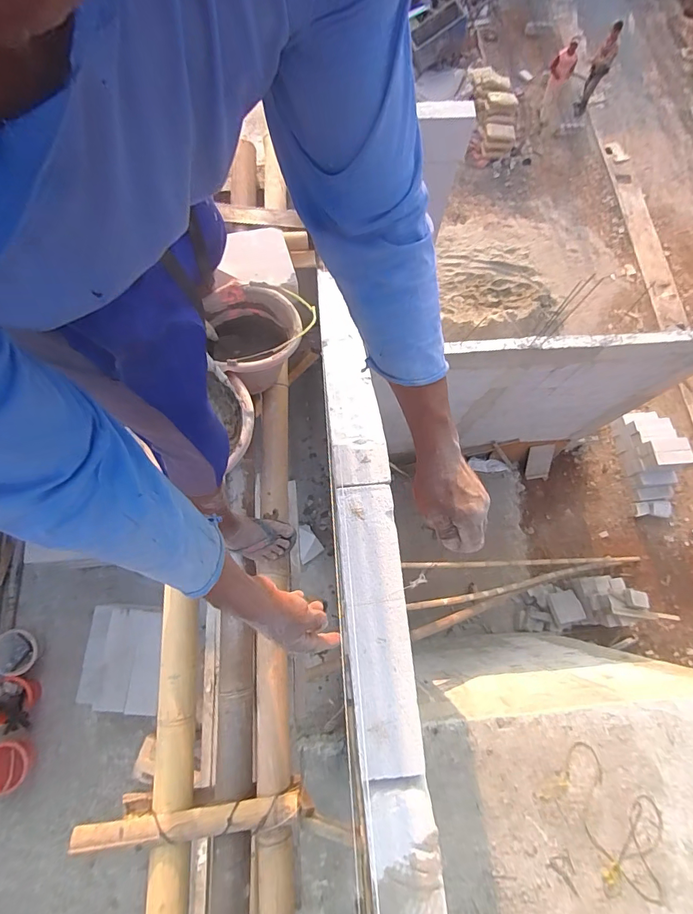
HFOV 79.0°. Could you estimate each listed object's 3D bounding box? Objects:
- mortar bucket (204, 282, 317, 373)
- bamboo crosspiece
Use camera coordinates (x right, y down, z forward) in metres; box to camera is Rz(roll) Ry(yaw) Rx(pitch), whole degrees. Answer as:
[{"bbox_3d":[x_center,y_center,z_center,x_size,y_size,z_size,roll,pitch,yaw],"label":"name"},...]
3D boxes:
[{"bbox_3d":[-0.232,-0.311,1.104,0.243,0.180,0.235,0,73,-1],"label":"mortar bucket"},{"bbox_3d":[-0.337,0.770,0.878,0.470,0.034,0.066,-7,73,-3],"label":"bamboo crosspiece"}]

